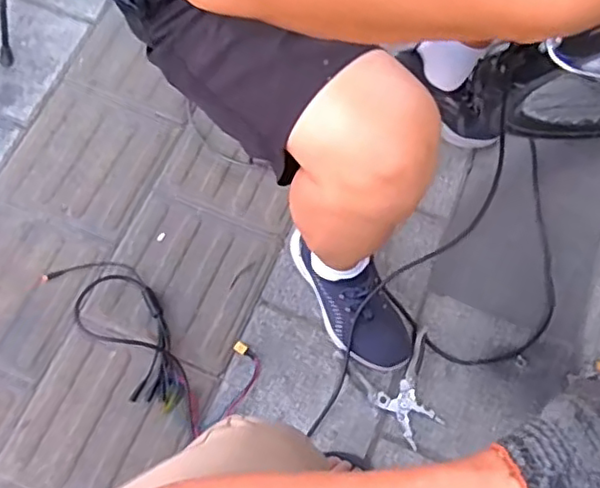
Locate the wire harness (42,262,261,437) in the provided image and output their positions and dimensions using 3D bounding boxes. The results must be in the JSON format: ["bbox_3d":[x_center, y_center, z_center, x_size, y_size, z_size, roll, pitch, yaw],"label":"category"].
[{"bbox_3d":[-0.245,0.143,0.974,0.369,0.018,0.156,32,72,10],"label":"wire harness"}]

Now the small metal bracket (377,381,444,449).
[{"bbox_3d":[0.164,0.253,0.949,0.062,0.009,0.093,-37,75,-14],"label":"small metal bracket"}]

